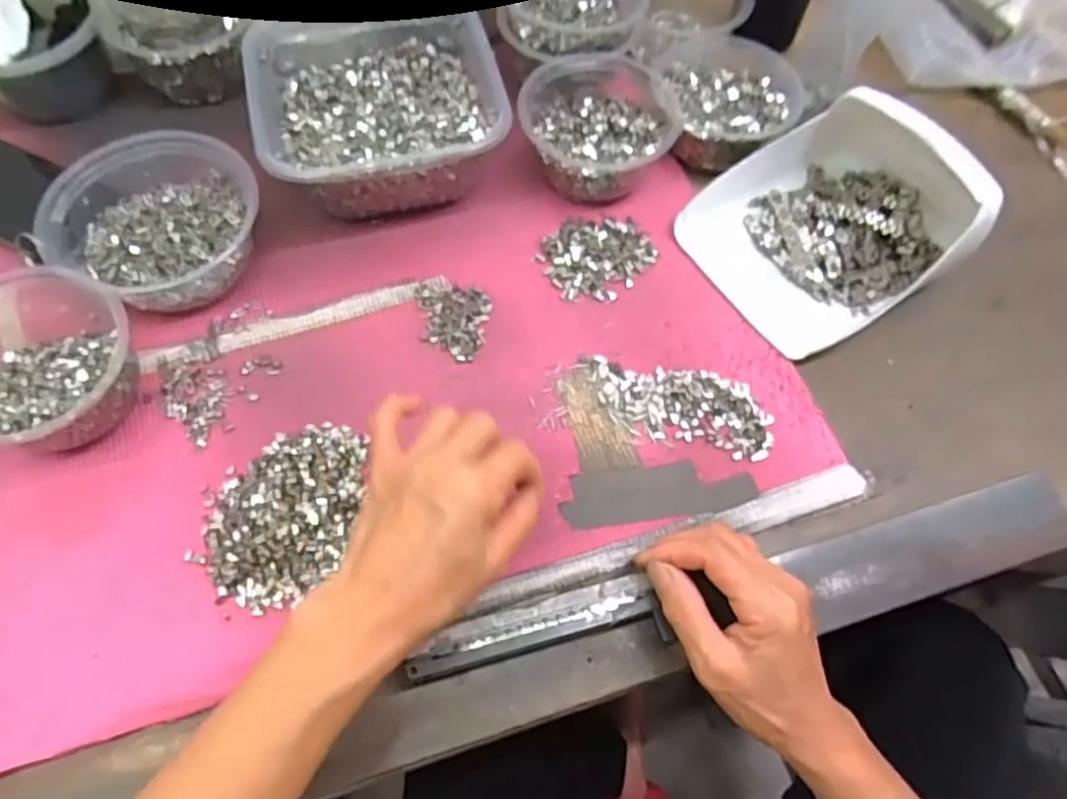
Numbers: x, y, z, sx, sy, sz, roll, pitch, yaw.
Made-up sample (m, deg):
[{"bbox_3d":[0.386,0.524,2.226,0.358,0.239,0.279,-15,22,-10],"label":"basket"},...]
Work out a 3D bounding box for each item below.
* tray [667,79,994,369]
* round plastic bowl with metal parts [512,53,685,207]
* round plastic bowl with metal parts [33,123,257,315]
[{"bbox_3d":[0.219,-0.138,0.489,0.182,0.079,0.154,-32,69,-16],"label":"tray"},{"bbox_3d":[0.047,-0.209,0.526,0.112,0.054,0.112,1,62,-1],"label":"round plastic bowl with metal parts"},{"bbox_3d":[-0.260,-0.122,0.471,0.138,0.065,0.118,6,64,1],"label":"round plastic bowl with metal parts"}]

